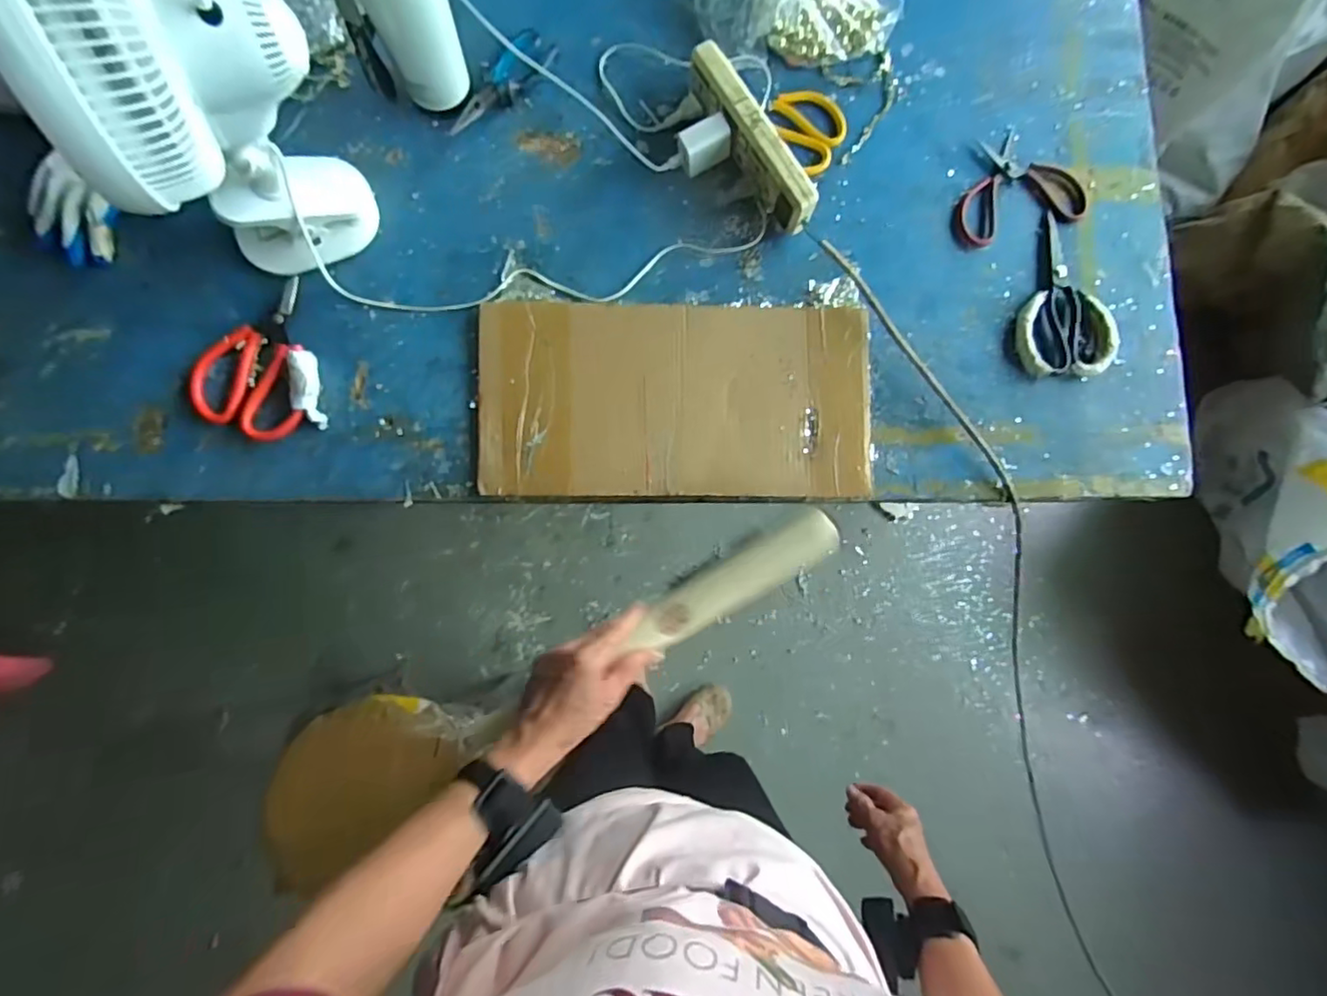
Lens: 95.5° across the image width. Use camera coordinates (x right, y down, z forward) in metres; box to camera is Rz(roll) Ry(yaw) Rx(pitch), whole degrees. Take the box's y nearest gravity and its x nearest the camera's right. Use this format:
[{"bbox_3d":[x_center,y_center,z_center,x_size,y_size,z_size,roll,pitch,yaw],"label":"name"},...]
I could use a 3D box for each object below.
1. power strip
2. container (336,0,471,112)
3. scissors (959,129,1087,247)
[{"bbox_3d":[0.098,-0.386,0.658,0.039,0.068,0.213,-31,86,-6],"label":"power strip"},{"bbox_3d":[-0.251,-0.466,0.590,0.078,0.188,0.089,21,83,-1],"label":"container"},{"bbox_3d":[0.401,-0.361,0.694,0.152,0.007,0.121,-18,85,-5],"label":"scissors"}]

